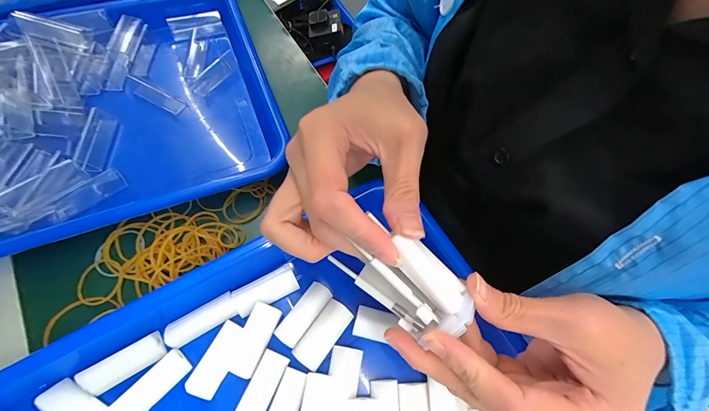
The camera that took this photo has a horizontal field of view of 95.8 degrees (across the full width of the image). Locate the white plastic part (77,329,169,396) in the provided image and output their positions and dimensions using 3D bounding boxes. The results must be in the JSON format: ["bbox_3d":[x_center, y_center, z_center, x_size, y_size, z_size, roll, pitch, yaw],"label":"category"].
[{"bbox_3d":[-0.148,0.101,0.206,0.046,0.011,0.018,-28,70,-15],"label":"white plastic part"}]

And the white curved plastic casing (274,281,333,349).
[{"bbox_3d":[-0.036,0.077,0.230,0.018,0.004,0.046,36,68,12],"label":"white curved plastic casing"}]

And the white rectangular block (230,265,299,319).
[{"bbox_3d":[-0.064,0.061,0.232,0.044,0.010,0.020,-24,69,-14],"label":"white rectangular block"}]

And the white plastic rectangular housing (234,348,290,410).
[{"bbox_3d":[-0.061,0.120,0.208,0.018,0.005,0.046,23,66,7],"label":"white plastic rectangular housing"}]

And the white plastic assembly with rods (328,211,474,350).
[{"bbox_3d":[0.026,0.037,0.167,0.067,0.028,0.033,42,70,15],"label":"white plastic assembly with rods"}]

